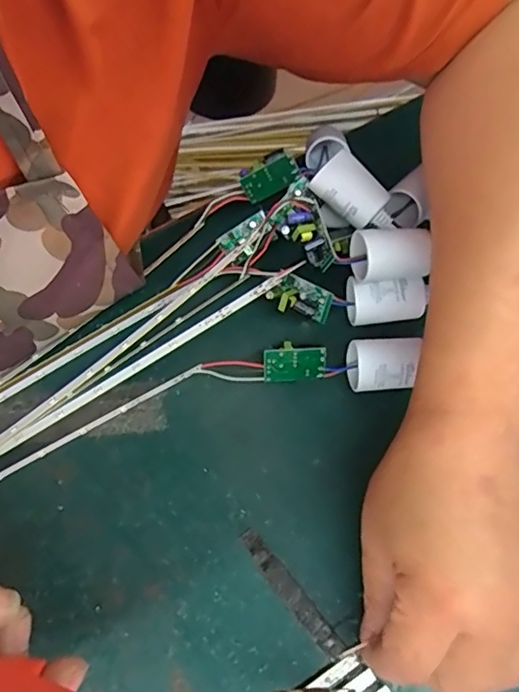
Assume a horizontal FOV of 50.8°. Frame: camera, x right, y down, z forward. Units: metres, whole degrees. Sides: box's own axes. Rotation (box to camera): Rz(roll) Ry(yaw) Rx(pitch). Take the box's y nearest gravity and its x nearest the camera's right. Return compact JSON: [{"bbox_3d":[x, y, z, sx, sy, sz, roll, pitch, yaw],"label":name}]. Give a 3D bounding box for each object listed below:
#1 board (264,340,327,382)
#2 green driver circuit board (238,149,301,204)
[{"bbox_3d":[0.020,0.009,0.323,0.036,0.014,0.022,-2,113,0],"label":"board"},{"bbox_3d":[0.006,-0.106,0.341,0.036,0.023,0.006,-25,32,10],"label":"green driver circuit board"}]

